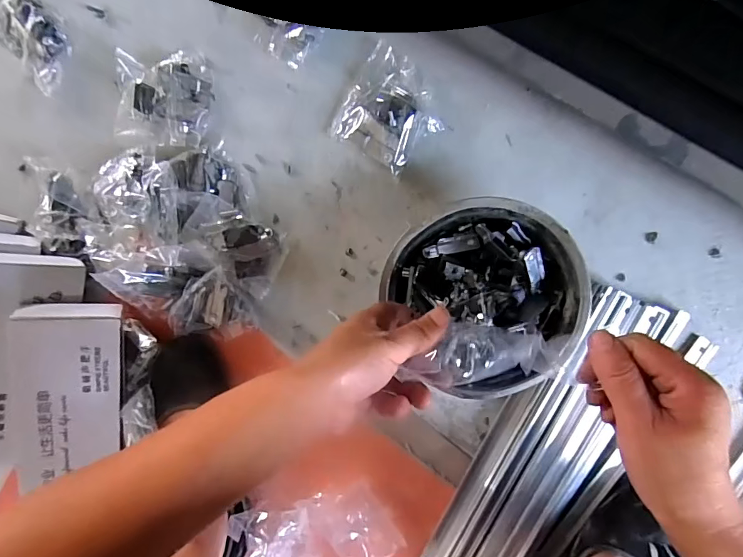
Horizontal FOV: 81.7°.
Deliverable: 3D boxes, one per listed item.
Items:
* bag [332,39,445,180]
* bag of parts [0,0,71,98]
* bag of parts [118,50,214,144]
[{"bbox_3d":[0.019,-0.164,0.420,0.090,0.028,0.095,34,99,2],"label":"bag"},{"bbox_3d":[-0.364,-0.257,0.461,0.083,0.023,0.077,37,99,2],"label":"bag of parts"},{"bbox_3d":[-0.215,-0.190,0.446,0.092,0.025,0.096,12,98,6],"label":"bag of parts"}]

